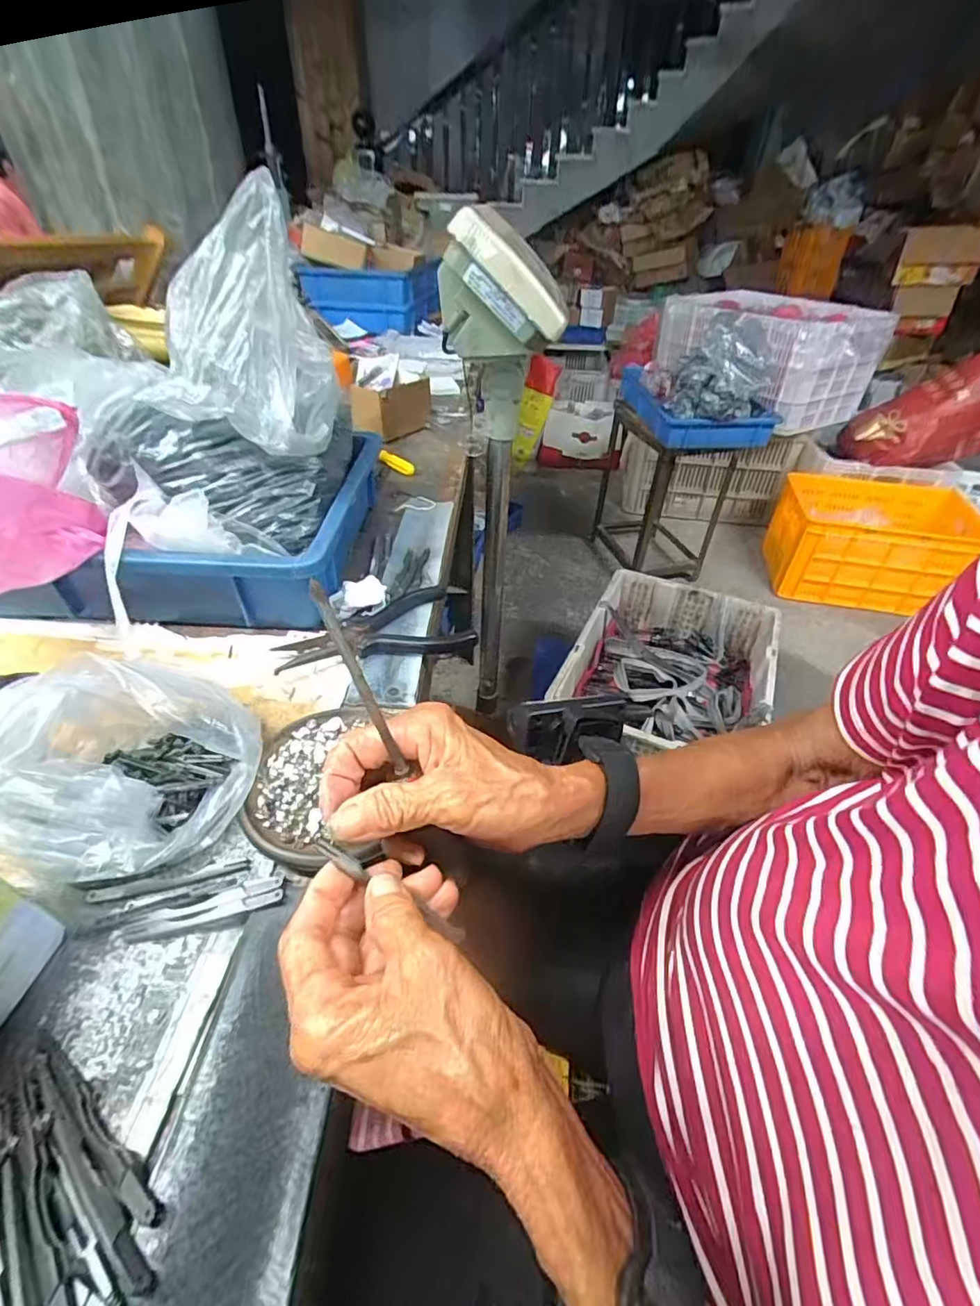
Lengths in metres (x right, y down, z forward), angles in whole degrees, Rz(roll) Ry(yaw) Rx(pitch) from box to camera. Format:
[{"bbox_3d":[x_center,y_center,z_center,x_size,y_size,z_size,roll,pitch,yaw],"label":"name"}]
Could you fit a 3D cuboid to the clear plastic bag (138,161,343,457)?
[{"bbox_3d":[-0.198,-0.255,0.422,0.126,0.160,0.097,0,40,-3],"label":"clear plastic bag"}]

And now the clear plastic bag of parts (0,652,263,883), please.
[{"bbox_3d":[-0.197,0.054,0.298,0.101,0.076,0.129,11,41,10],"label":"clear plastic bag of parts"}]

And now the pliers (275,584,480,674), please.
[{"bbox_3d":[-0.095,-0.024,0.451,0.151,0.017,0.090,-5,41,-9],"label":"pliers"}]

